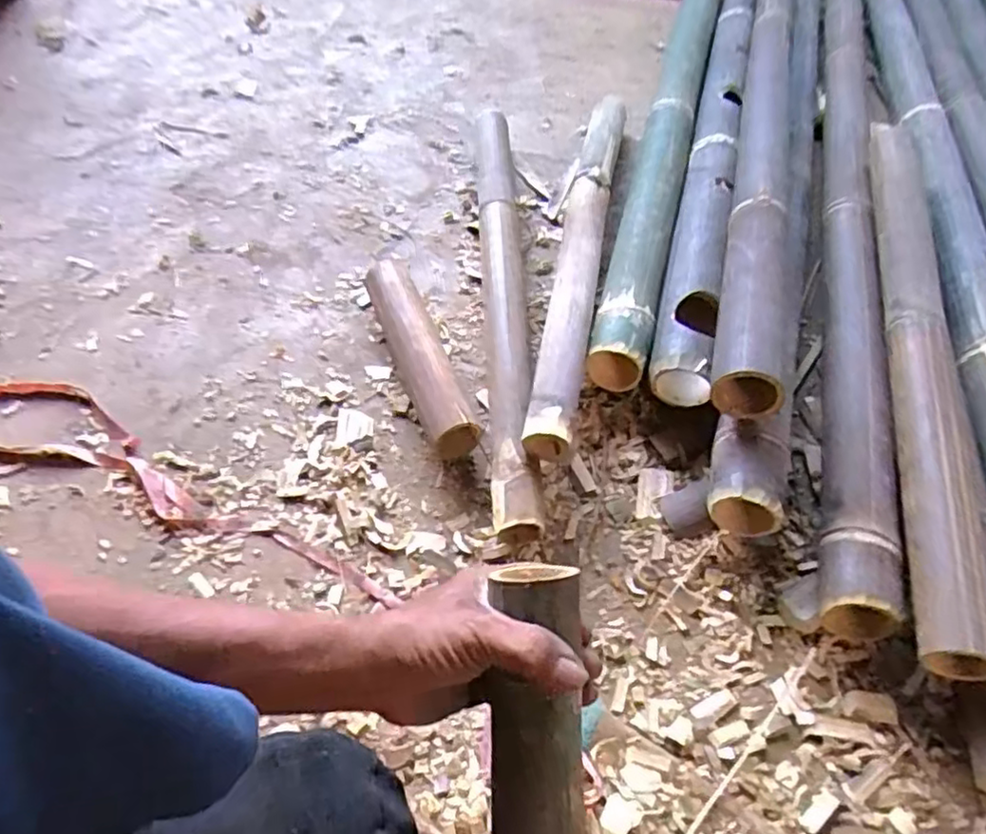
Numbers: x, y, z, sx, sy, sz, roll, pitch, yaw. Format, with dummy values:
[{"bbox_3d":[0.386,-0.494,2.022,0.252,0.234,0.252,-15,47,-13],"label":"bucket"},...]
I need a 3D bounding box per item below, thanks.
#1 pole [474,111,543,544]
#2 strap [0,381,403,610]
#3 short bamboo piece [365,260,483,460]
[{"bbox_3d":[0.011,-0.155,0.775,0.051,0.058,0.636,-2,55,-1],"label":"pole"},{"bbox_3d":[-0.305,0.056,0.645,0.483,0.022,0.088,19,57,13],"label":"strap"},{"bbox_3d":[-0.081,-0.074,0.718,0.059,0.063,0.256,-18,57,-12],"label":"short bamboo piece"}]

